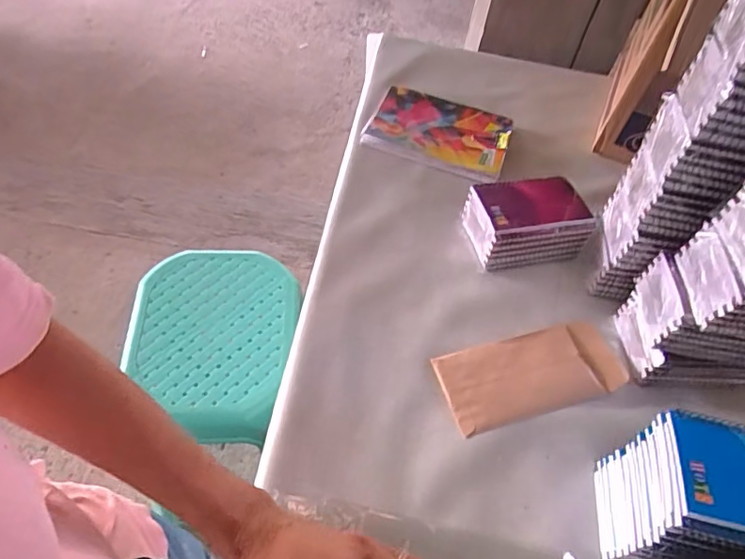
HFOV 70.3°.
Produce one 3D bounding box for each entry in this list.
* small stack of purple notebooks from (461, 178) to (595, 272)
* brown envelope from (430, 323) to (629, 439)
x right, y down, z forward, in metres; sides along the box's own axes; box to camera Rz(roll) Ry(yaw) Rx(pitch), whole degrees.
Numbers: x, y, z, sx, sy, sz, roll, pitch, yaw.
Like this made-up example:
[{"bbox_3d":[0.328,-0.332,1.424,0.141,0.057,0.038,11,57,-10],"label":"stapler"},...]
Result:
[{"bbox_3d":[0.193,-0.075,0.657,0.142,0.071,0.098,-7,55,-7],"label":"small stack of purple notebooks"},{"bbox_3d":[0.172,0.100,0.572,0.199,0.007,0.091,-14,55,-11],"label":"brown envelope"}]

